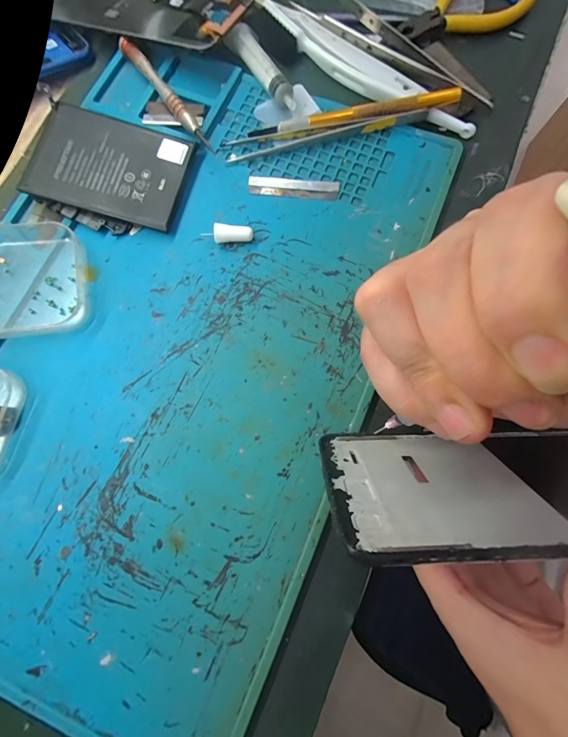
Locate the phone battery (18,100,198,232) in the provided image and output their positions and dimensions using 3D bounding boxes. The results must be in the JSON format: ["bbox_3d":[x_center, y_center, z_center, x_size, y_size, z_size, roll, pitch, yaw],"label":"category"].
[{"bbox_3d":[-0.106,-0.125,0.198,0.087,0.004,0.063,15,81,-4],"label":"phone battery"}]

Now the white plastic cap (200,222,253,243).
[{"bbox_3d":[-0.034,-0.081,0.196,0.029,0.009,0.010,2,79,0],"label":"white plastic cap"}]

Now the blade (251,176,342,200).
[{"bbox_3d":[0.006,-0.116,0.205,0.057,0.004,0.013,7,79,0],"label":"blade"}]

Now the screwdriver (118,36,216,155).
[{"bbox_3d":[-0.078,-0.181,0.212,0.009,0.013,0.104,-35,82,-7],"label":"screwdriver"}]

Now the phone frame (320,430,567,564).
[{"bbox_3d":[0.095,0.047,0.137,0.152,0.074,0.004,-2,110,1],"label":"phone frame"}]

